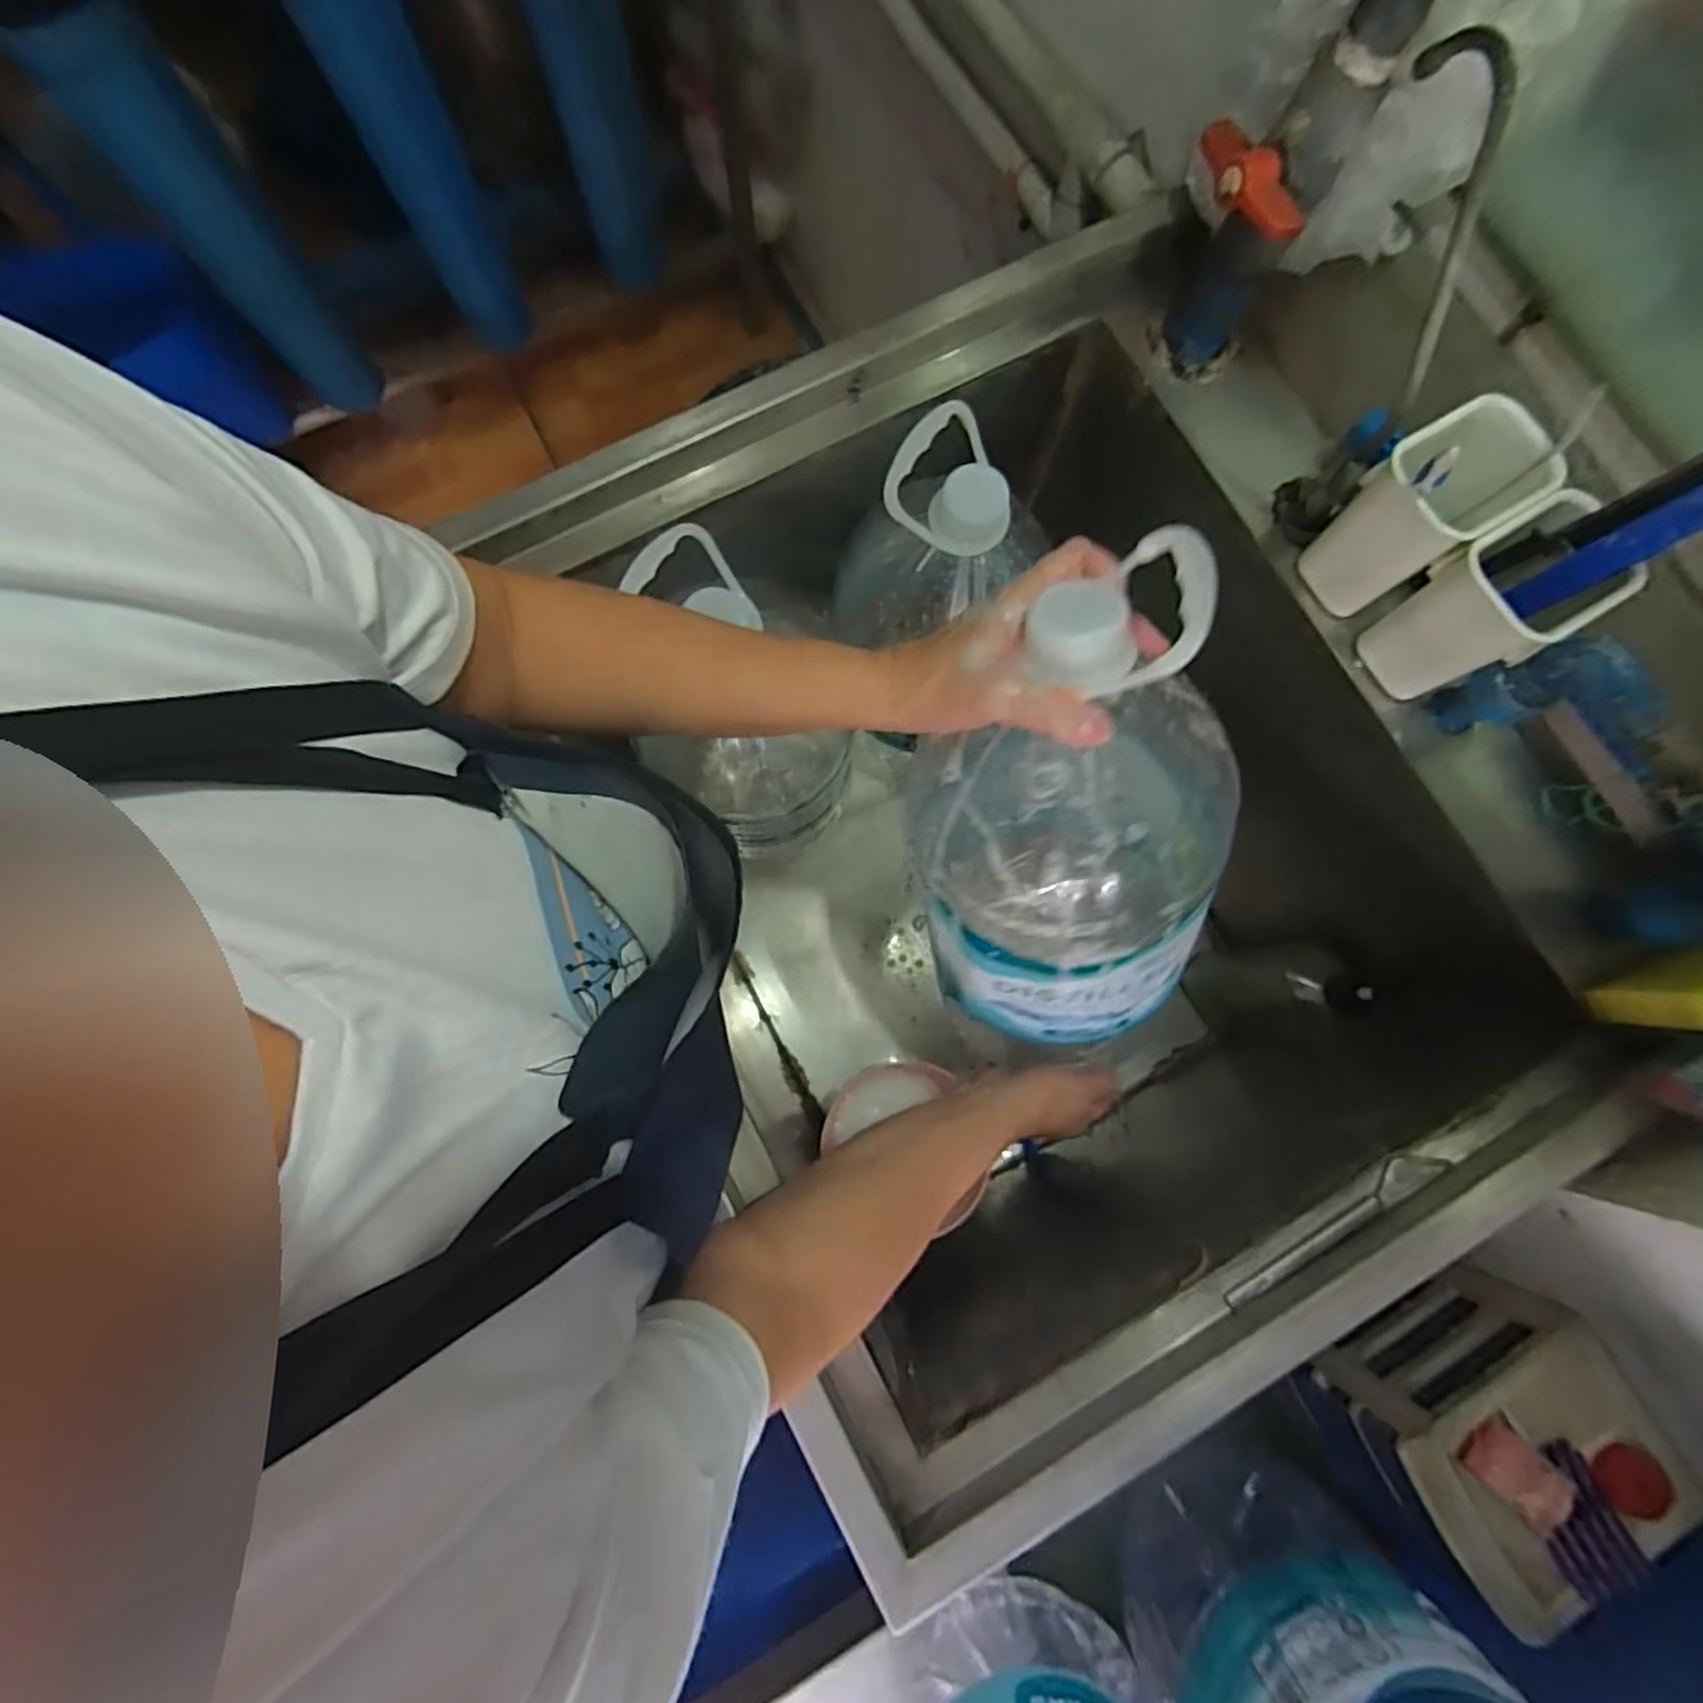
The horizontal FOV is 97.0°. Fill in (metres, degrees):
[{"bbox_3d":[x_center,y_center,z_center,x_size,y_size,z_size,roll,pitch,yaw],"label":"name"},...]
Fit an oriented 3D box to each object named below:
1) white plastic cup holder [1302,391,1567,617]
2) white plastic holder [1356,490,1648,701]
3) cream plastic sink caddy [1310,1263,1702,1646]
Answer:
[{"bbox_3d":[0.361,-0.215,0.481,0.100,0.125,0.068,-30,81,-6],"label":"white plastic cup holder"},{"bbox_3d":[0.399,-0.152,0.478,0.071,0.114,0.073,-31,82,-6],"label":"white plastic holder"},{"bbox_3d":[0.463,0.421,0.544,0.164,0.109,0.132,-31,82,-6],"label":"cream plastic sink caddy"}]

